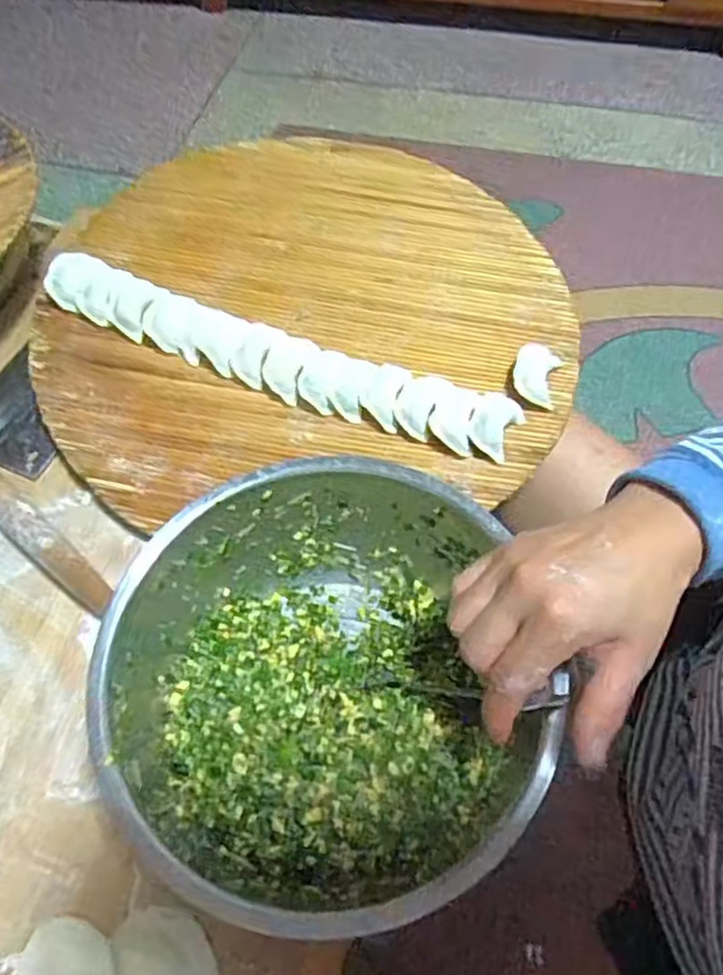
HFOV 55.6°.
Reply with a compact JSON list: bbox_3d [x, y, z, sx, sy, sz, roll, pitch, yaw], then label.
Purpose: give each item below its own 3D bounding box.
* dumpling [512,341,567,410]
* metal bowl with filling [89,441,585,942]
[{"bbox_3d":[0.142,-0.094,0.553,0.036,0.019,0.055,14,61,11],"label":"dumpling"},{"bbox_3d":[-0.025,0.115,0.402,0.224,0.093,0.239,-1,59,2],"label":"metal bowl with filling"}]

